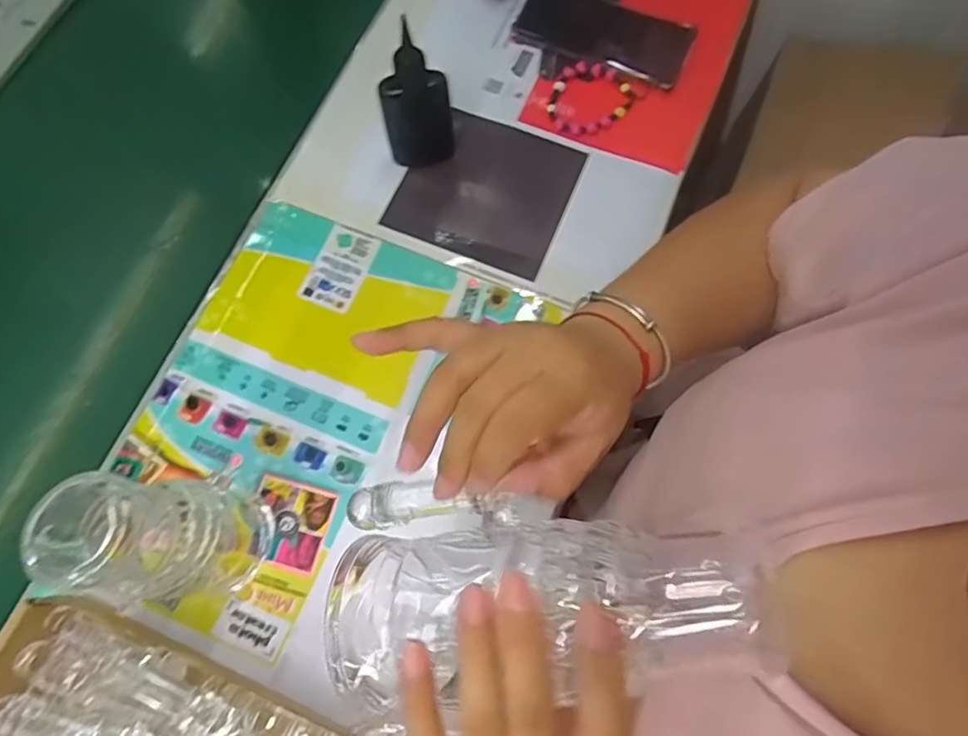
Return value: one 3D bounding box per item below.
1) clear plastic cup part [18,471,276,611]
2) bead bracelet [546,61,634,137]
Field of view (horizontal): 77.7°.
[{"bbox_3d":[-0.186,0.103,0.361,0.060,0.175,0.072,1,72,1],"label":"clear plastic cup part"},{"bbox_3d":[0.098,-0.245,0.554,0.073,0.017,0.077,0,72,0],"label":"bead bracelet"}]

